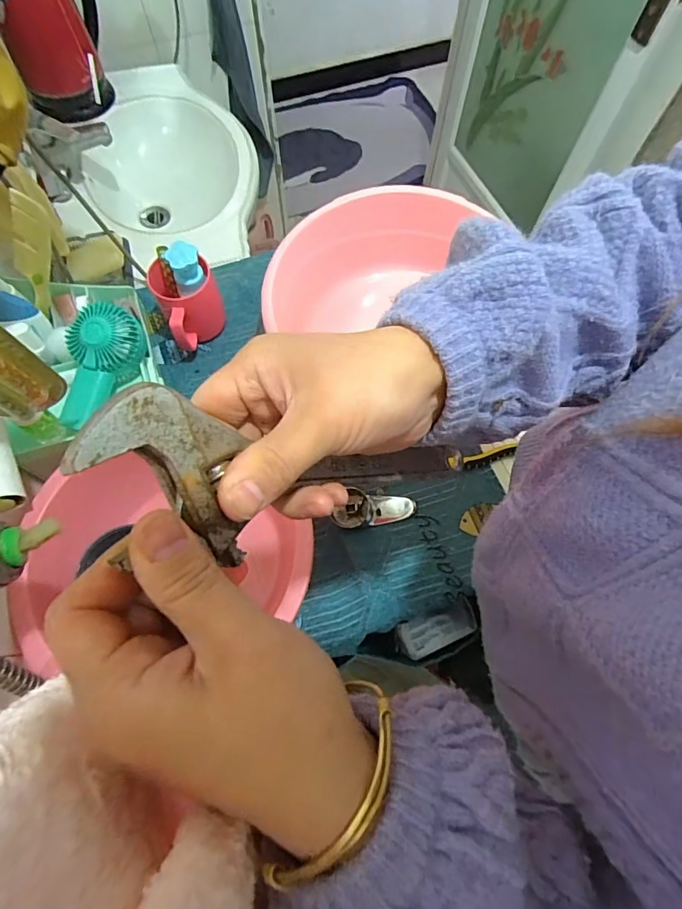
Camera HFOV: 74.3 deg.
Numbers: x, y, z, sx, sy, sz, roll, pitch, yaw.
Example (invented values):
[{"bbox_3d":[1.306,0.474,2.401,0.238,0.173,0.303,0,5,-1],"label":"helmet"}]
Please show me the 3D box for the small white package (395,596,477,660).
[{"bbox_3d":[0.132,0.244,0.627,0.110,0.025,0.051,-21,71,-8],"label":"small white package"}]

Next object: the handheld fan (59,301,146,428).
[{"bbox_3d":[-0.269,-0.098,0.500,0.060,0.067,0.139,20,86,7],"label":"handheld fan"}]

